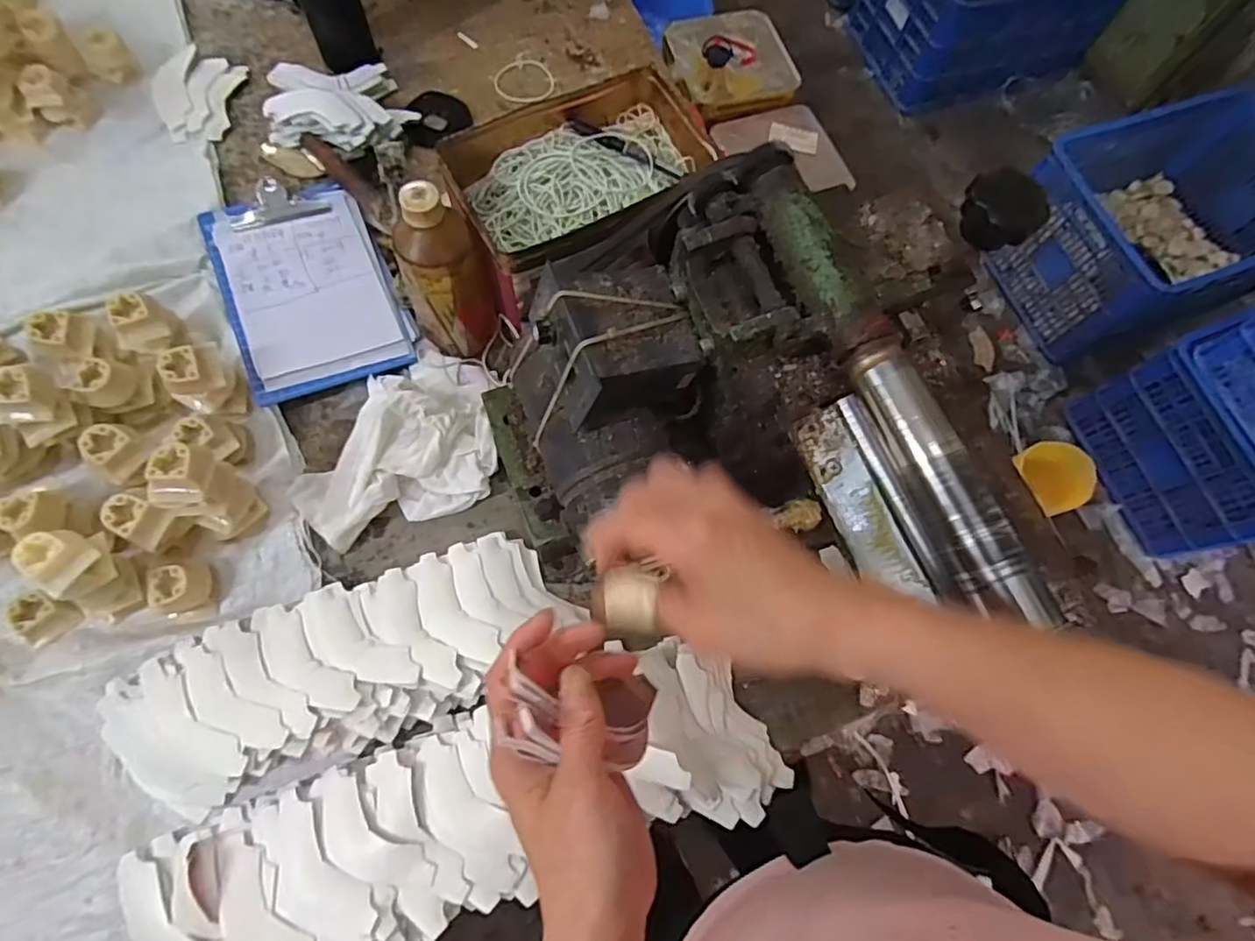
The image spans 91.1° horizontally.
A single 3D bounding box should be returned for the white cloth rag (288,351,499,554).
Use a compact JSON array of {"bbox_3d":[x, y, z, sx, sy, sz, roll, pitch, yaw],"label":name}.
[{"bbox_3d":[-0.214,-0.029,0.565,0.188,0.043,0.155,-21,74,-11],"label":"white cloth rag"}]

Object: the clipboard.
[{"bbox_3d":[-0.320,-0.186,0.617,0.150,0.032,0.226,-22,74,-9],"label":"clipboard"}]

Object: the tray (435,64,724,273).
[{"bbox_3d":[-0.036,-0.275,0.568,0.242,0.051,0.159,-25,75,-13],"label":"tray"}]

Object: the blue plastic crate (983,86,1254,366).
[{"bbox_3d":[1.212,-0.571,1.433,0.587,0.279,0.440,-20,74,-11],"label":"blue plastic crate"}]

